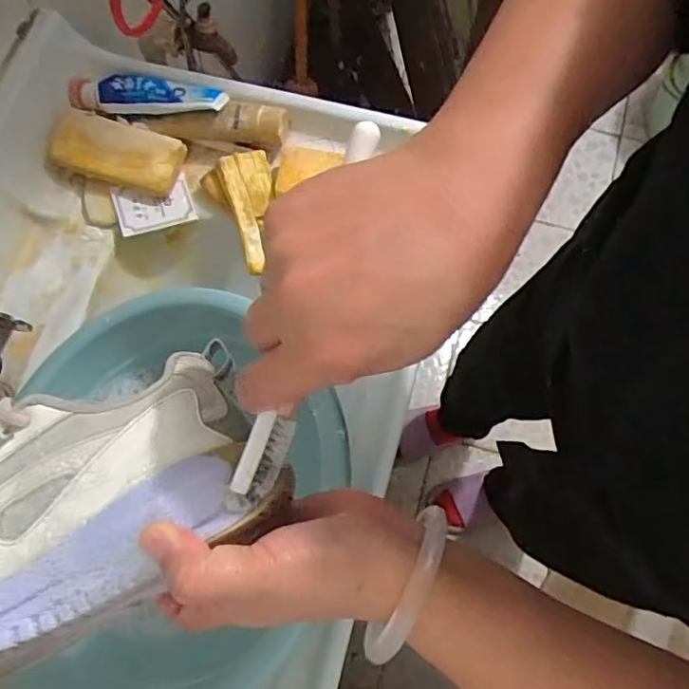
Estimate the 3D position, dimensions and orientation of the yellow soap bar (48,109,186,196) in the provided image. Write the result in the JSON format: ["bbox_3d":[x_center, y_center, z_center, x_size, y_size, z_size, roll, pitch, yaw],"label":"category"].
[{"bbox_3d":[-0.241,-0.206,0.622,0.130,0.037,0.061,14,74,4],"label":"yellow soap bar"}]

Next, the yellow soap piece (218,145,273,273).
[{"bbox_3d":[-0.102,-0.141,0.620,0.051,0.018,0.126,-5,88,-1],"label":"yellow soap piece"}]

